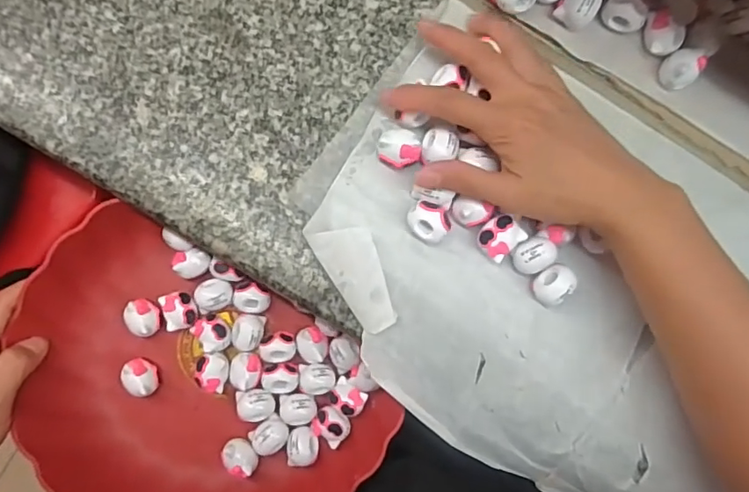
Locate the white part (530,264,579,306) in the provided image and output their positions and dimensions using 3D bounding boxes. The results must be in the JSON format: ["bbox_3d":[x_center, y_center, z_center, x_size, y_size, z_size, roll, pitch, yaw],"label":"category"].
[{"bbox_3d":[0.107,0.023,0.313,0.023,0.021,0.023,-19,86,-8],"label":"white part"}]

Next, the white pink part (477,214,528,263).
[{"bbox_3d":[0.073,-0.005,0.313,0.025,0.021,0.022,-44,90,-9],"label":"white pink part"}]

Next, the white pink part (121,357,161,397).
[{"bbox_3d":[-0.159,0.089,0.357,0.019,0.019,0.025,-8,85,-7],"label":"white pink part"}]

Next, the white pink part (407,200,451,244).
[{"bbox_3d":[0.031,-0.013,0.309,0.024,0.020,0.020,34,81,-2],"label":"white pink part"}]

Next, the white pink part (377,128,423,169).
[{"bbox_3d":[0.015,-0.058,0.312,0.026,0.021,0.022,8,83,-5],"label":"white pink part"}]

